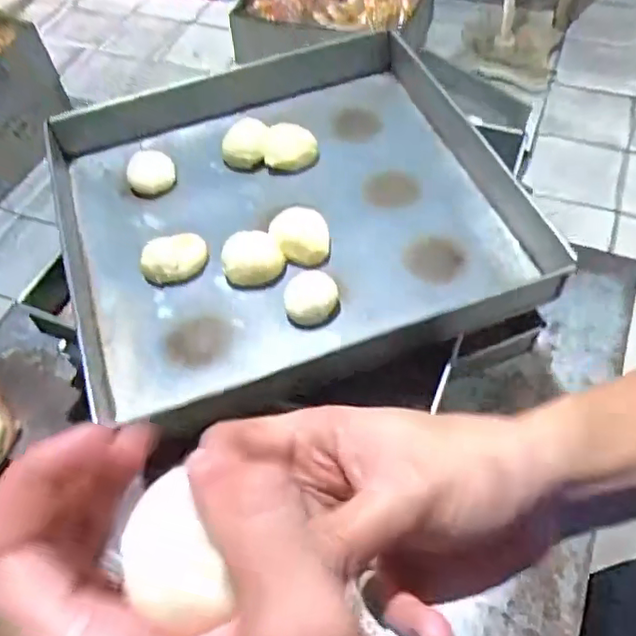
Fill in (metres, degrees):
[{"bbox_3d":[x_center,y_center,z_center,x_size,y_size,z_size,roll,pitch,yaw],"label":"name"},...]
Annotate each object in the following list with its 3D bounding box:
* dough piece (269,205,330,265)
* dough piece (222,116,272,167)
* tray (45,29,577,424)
[{"bbox_3d":[-0.020,-0.089,0.680,0.061,0.029,0.061,-3,55,2],"label":"dough piece"},{"bbox_3d":[-0.088,-0.217,0.773,0.050,0.034,0.056,7,56,8],"label":"dough piece"},{"bbox_3d":[-0.050,-0.137,0.719,0.452,0.068,0.502,-18,56,-9],"label":"tray"}]

